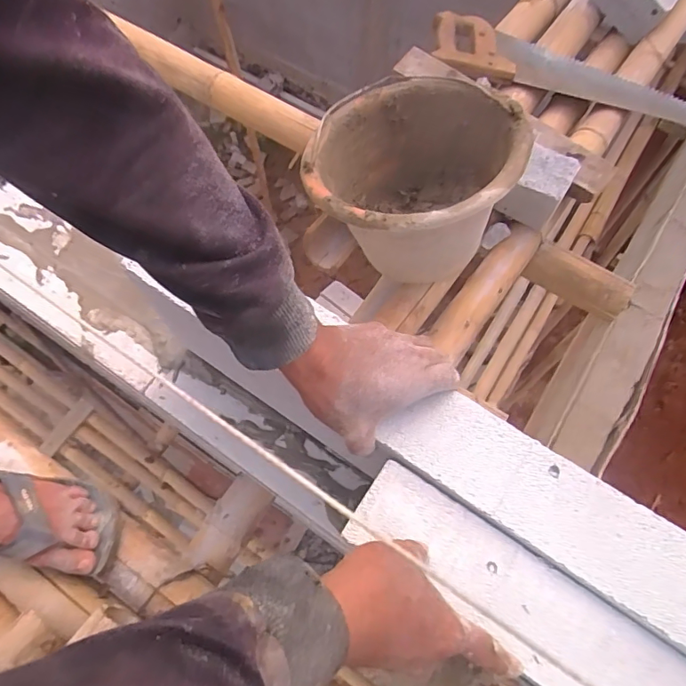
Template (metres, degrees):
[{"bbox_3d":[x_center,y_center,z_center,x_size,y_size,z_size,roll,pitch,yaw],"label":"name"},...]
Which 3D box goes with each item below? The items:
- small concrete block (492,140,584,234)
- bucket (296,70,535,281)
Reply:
[{"bbox_3d":[0.266,-0.217,0.680,0.077,0.075,0.084,27,70,13],"label":"small concrete block"},{"bbox_3d":[0.090,-0.188,0.632,0.258,0.170,0.258,-6,55,9],"label":"bucket"}]

